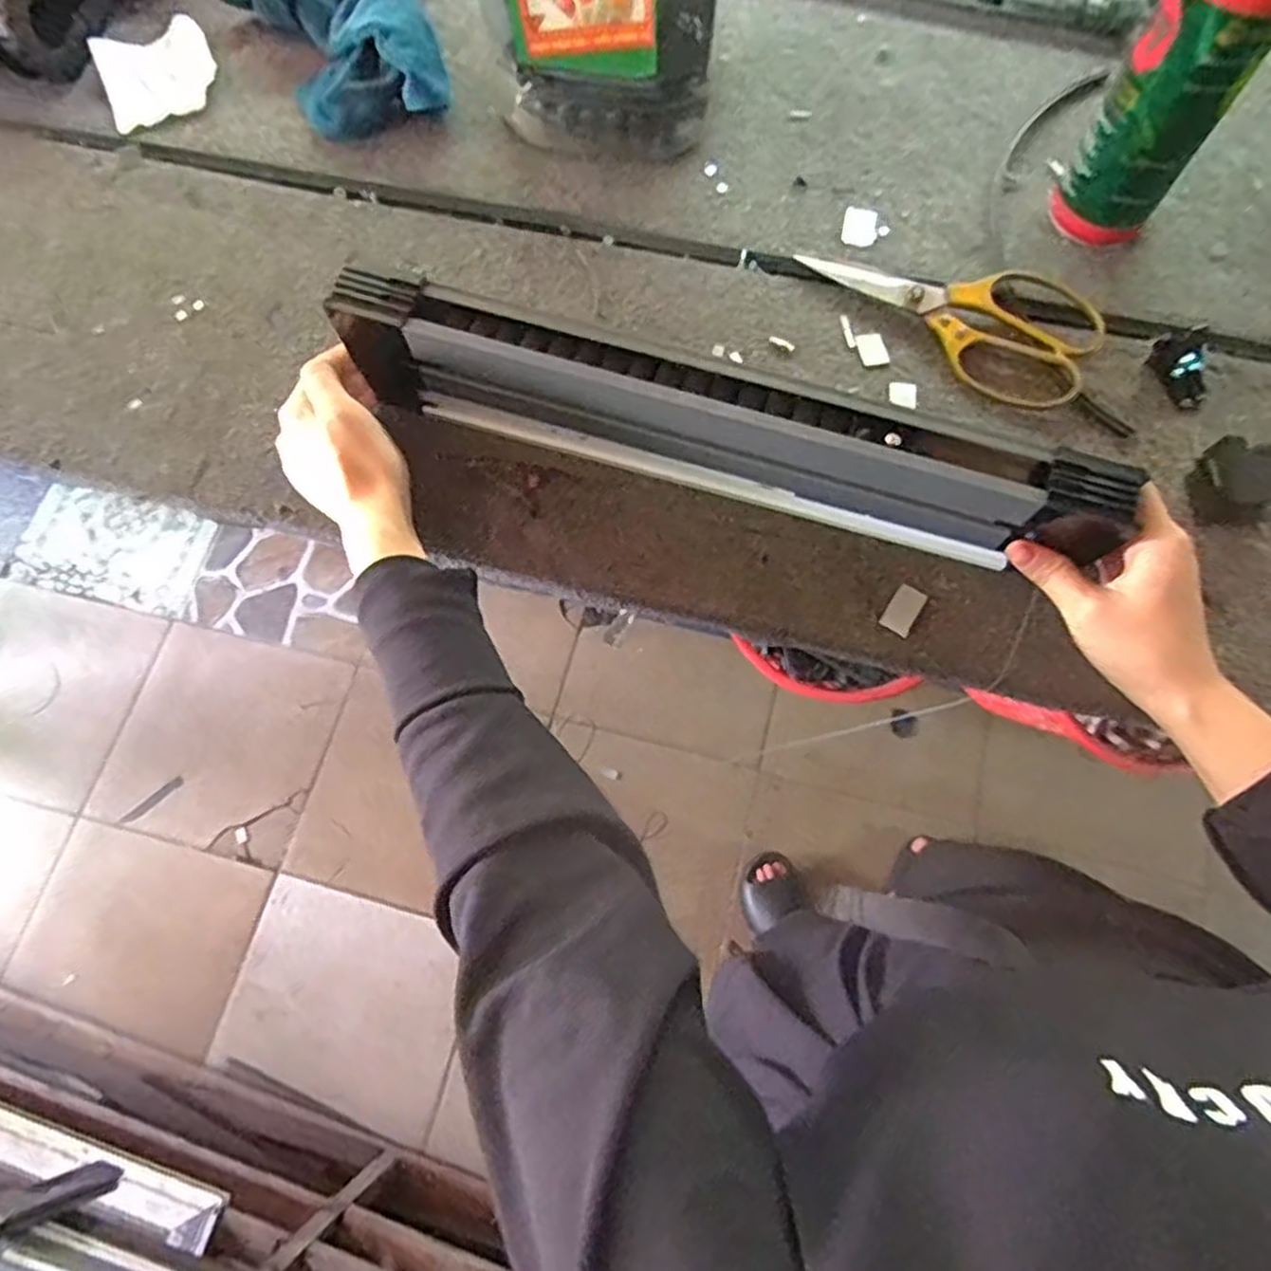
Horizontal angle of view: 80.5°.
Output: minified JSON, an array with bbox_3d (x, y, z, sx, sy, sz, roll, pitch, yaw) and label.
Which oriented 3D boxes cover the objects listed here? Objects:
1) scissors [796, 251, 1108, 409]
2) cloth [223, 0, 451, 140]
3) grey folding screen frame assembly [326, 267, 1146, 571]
[{"bbox_3d":[0.206,-0.214,0.496,0.194,0.019,0.089,25,74,9],"label":"scissors"},{"bbox_3d":[-0.225,-0.467,0.566,0.115,0.060,0.236,-33,74,-9],"label":"cloth"},{"bbox_3d":[0.044,-0.116,0.424,0.424,0.088,0.042,16,73,6],"label":"grey folding screen frame assembly"}]

